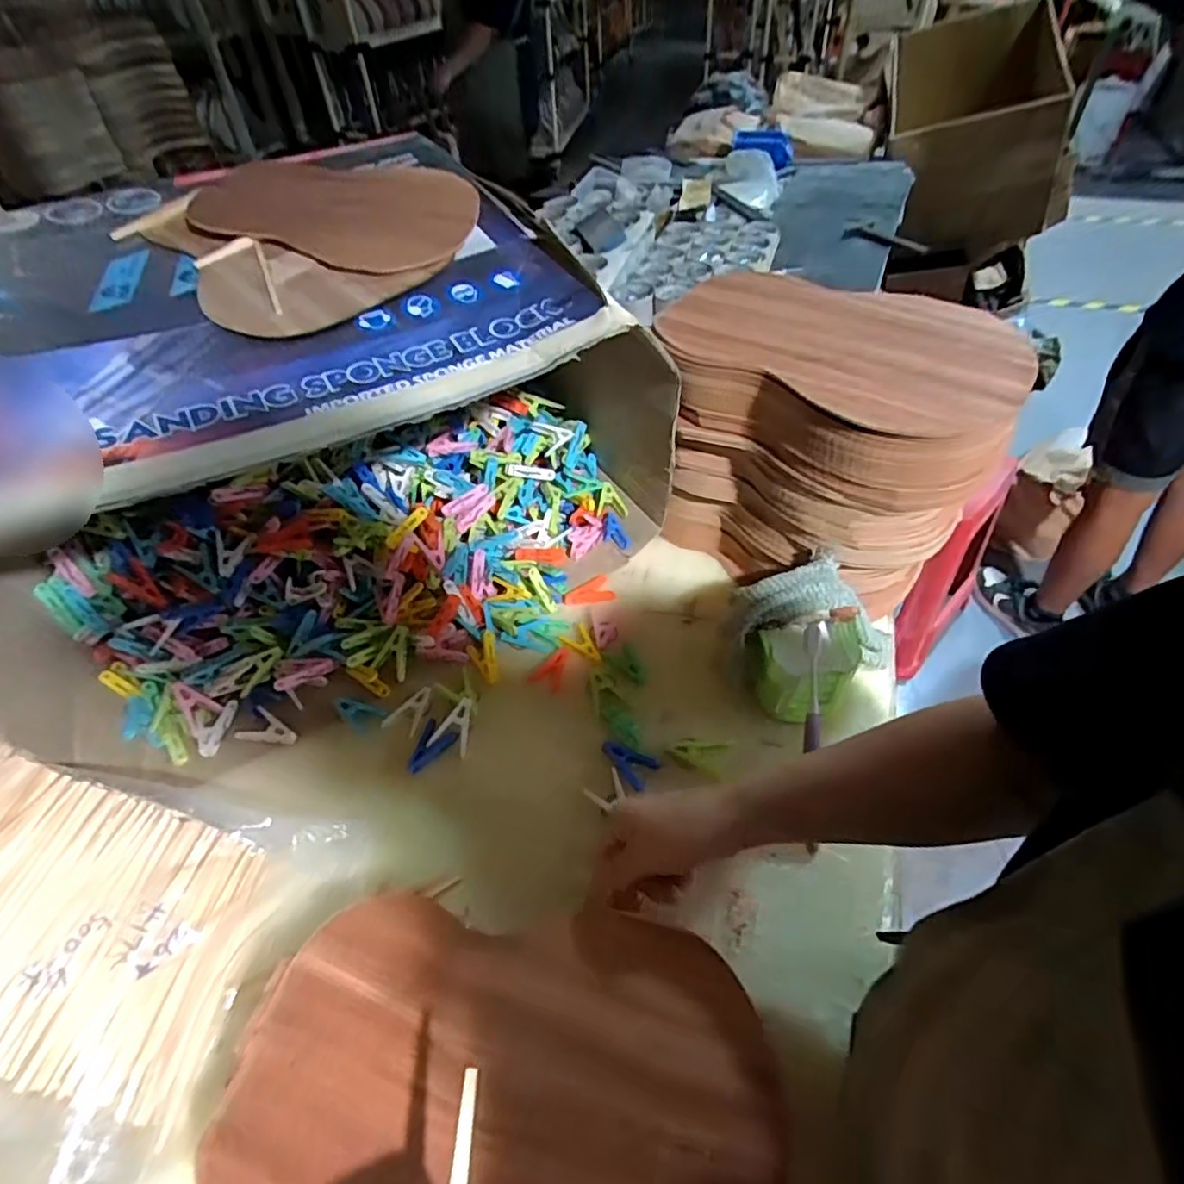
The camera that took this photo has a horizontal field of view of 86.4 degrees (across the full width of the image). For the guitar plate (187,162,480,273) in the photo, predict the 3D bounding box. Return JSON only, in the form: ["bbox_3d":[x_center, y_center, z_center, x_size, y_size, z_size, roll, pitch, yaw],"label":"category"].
[{"bbox_3d":[-0.230,-0.370,0.601,0.235,0.012,0.189,17,55,8],"label":"guitar plate"}]

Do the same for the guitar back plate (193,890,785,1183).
[{"bbox_3d":[-0.054,0.299,0.378,0.316,0.008,0.211,11,55,11],"label":"guitar back plate"}]

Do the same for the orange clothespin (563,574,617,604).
[{"bbox_3d":[-0.004,0.001,0.697,0.054,0.006,0.034,-18,50,-12],"label":"orange clothespin"}]

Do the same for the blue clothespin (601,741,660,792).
[{"bbox_3d":[0.032,0.152,0.569,0.050,0.006,0.031,30,57,26],"label":"blue clothespin"}]

